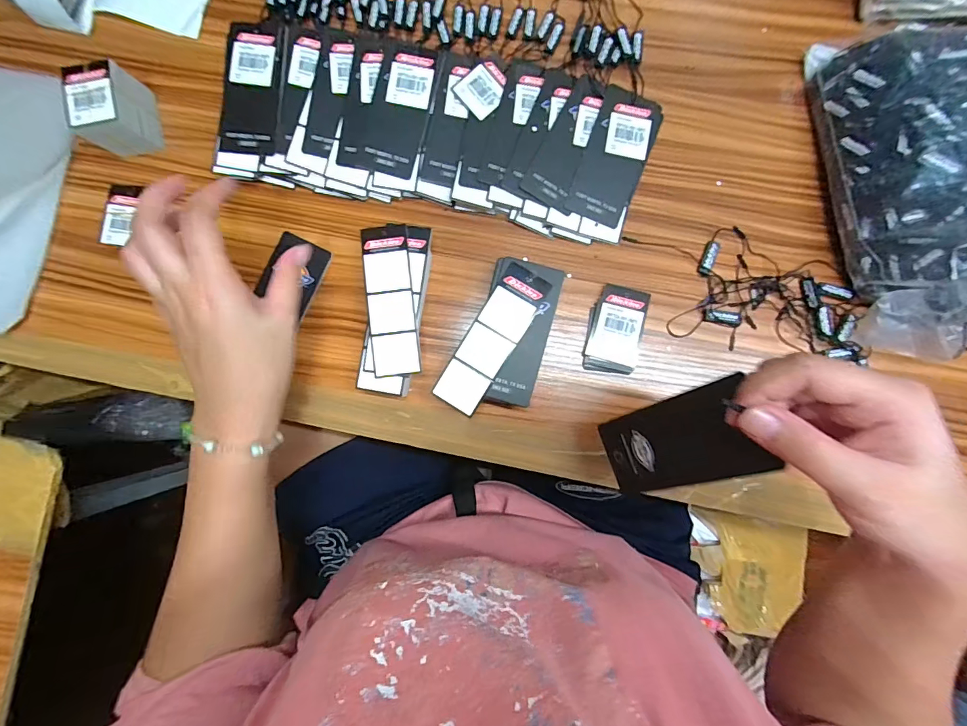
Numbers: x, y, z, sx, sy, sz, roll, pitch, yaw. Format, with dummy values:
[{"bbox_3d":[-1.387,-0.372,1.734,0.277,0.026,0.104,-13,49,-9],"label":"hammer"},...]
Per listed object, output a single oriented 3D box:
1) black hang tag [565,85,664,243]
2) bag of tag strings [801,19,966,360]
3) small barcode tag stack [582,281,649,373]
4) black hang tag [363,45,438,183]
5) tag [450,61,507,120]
[{"bbox_3d":[0.107,-0.163,0.348,0.050,0.004,0.119,19,92,-6],"label":"black hang tag"},{"bbox_3d":[0.348,-0.134,0.302,0.149,0.087,0.244,-6,87,2],"label":"bag of tag strings"},{"bbox_3d":[0.109,-0.028,0.348,0.044,0.009,0.070,9,87,3],"label":"small barcode tag stack"},{"bbox_3d":[-0.070,-0.208,0.348,0.047,0.004,0.104,14,92,1],"label":"black hang tag"},{"bbox_3d":[0.001,-0.226,0.347,0.040,0.004,0.035,-43,86,-1],"label":"tag"}]

